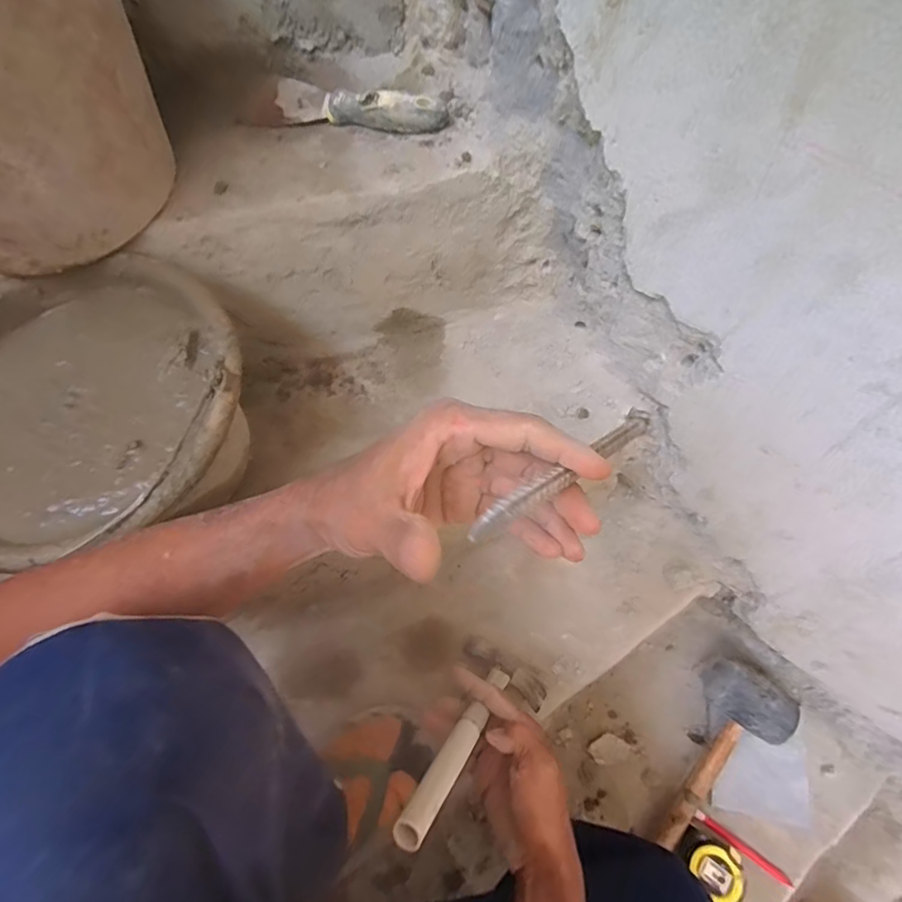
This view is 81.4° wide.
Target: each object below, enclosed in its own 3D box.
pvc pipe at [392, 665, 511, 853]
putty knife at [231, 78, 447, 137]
[{"bbox_3d":[0.013,0.244,0.453,0.021,0.248,0.017,32,101,16],"label":"pvc pipe"},{"bbox_3d":[-0.090,-0.310,0.467,0.180,0.024,0.044,8,64,6],"label":"putty knife"}]

